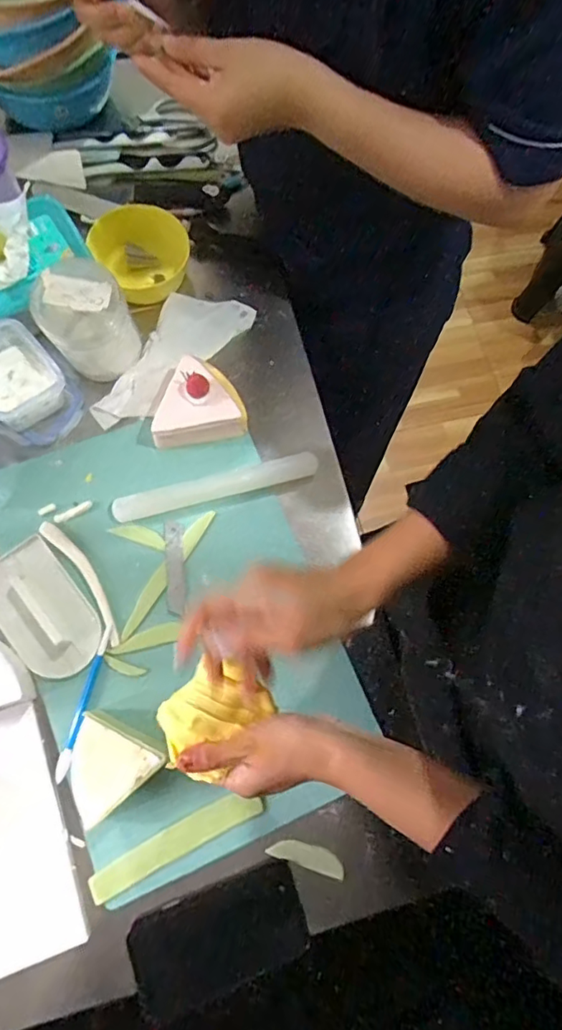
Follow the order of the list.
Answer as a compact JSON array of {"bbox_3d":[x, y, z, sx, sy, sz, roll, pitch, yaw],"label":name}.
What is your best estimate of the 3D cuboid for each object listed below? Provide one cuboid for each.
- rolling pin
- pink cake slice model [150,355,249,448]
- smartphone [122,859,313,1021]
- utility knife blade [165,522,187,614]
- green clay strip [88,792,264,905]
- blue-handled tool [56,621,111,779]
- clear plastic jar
[{"bbox_3d":[-0.069,-0.031,0.606,0.225,0.026,0.029,-16,76,-9],"label":"rolling pin"},{"bbox_3d":[-0.094,-0.126,0.605,0.102,0.070,0.084,-10,75,-7],"label":"pink cake slice model"},{"bbox_3d":[-0.055,0.382,0.497,0.152,0.014,0.083,-17,76,-9],"label":"smartphone"},{"bbox_3d":[-0.112,0.054,0.582,0.020,0.004,0.100,-4,74,-5],"label":"utility knife blade"},{"bbox_3d":[-0.096,0.304,0.512,0.163,0.011,0.027,-25,77,-11],"label":"green clay strip"},{"bbox_3d":[-0.191,0.181,0.540,0.013,0.010,0.150,16,73,0],"label":"blue-handled tool"},{"bbox_3d":[-0.207,-0.207,0.594,0.086,0.105,0.080,1,74,-4],"label":"clear plastic jar"}]

